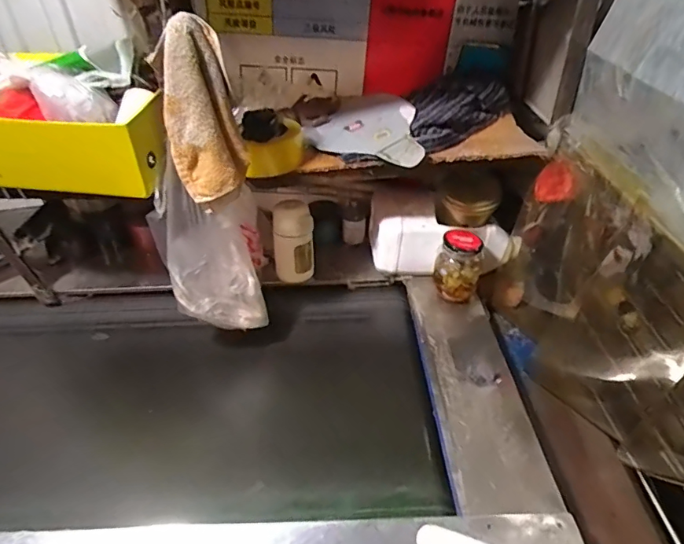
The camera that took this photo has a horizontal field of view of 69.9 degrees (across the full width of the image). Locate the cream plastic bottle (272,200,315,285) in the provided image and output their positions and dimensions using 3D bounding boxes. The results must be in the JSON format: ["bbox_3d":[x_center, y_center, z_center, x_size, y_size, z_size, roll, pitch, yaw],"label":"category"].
[{"bbox_3d":[-0.091,-0.053,0.944,0.072,0.178,0.060,-1,39,0],"label":"cream plastic bottle"}]

